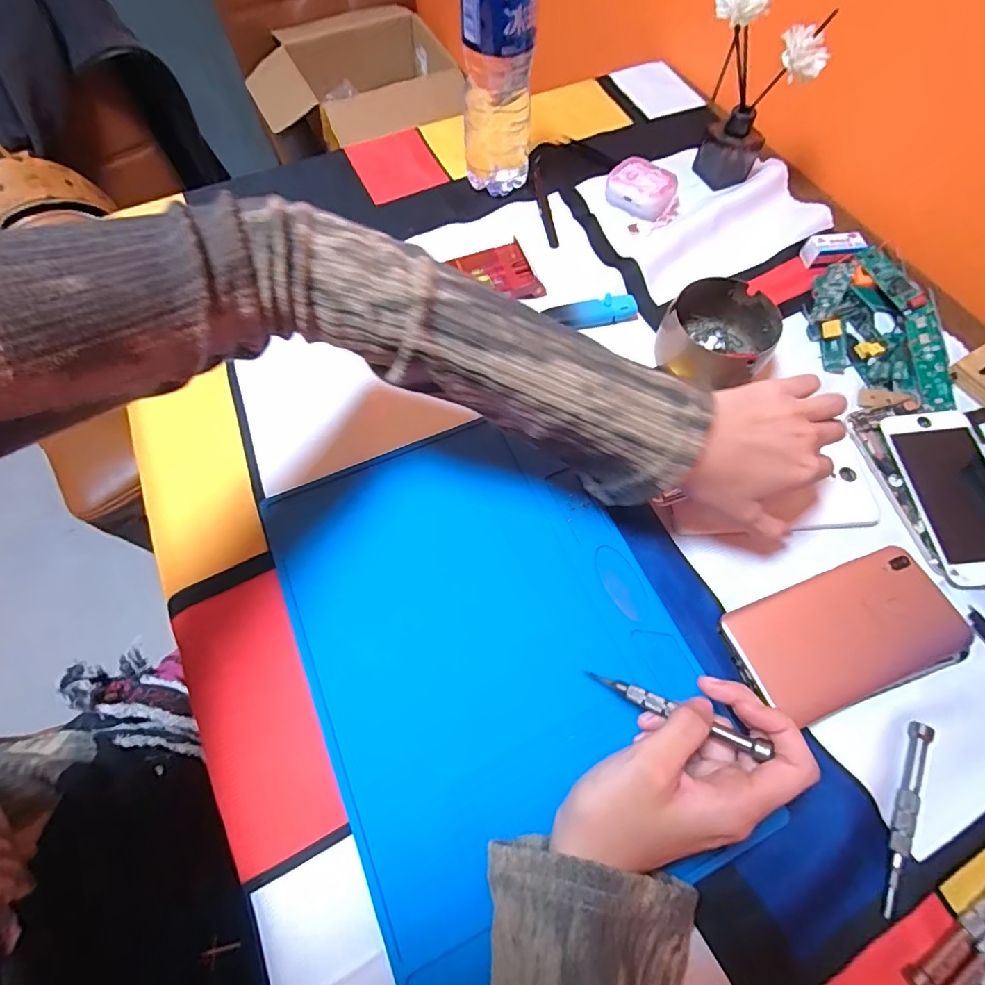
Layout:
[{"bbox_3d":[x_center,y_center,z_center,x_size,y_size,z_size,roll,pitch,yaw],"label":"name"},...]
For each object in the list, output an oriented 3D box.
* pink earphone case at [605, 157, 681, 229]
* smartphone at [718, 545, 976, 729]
[{"bbox_3d":[0.152,-0.302,0.492,0.072,0.029,0.044,36,70,15],"label":"pink earphone case"},{"bbox_3d":[0.230,0.091,0.318,0.152,0.013,0.077,-18,66,-8],"label":"smartphone"}]

